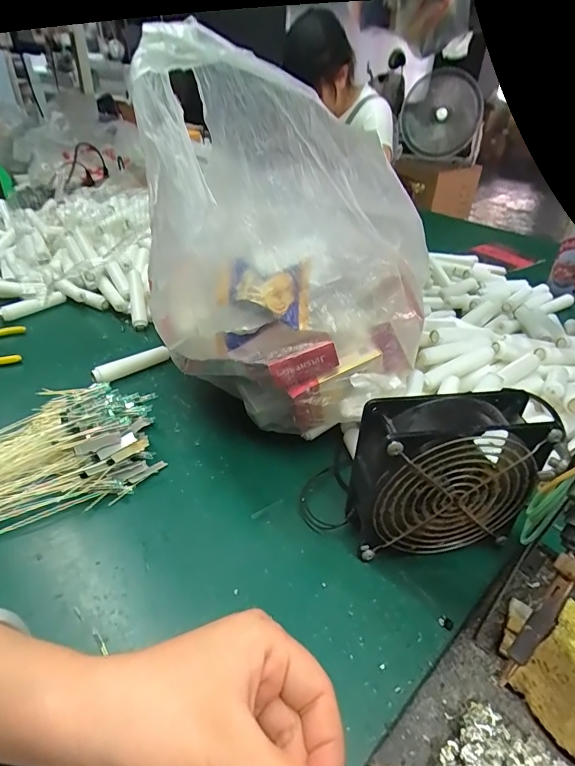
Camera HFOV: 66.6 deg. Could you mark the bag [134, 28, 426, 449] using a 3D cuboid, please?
[{"bbox_3d":[0.024,-0.091,0.341,0.246,0.252,0.114,-16,40,-22],"label":"bag"}]

